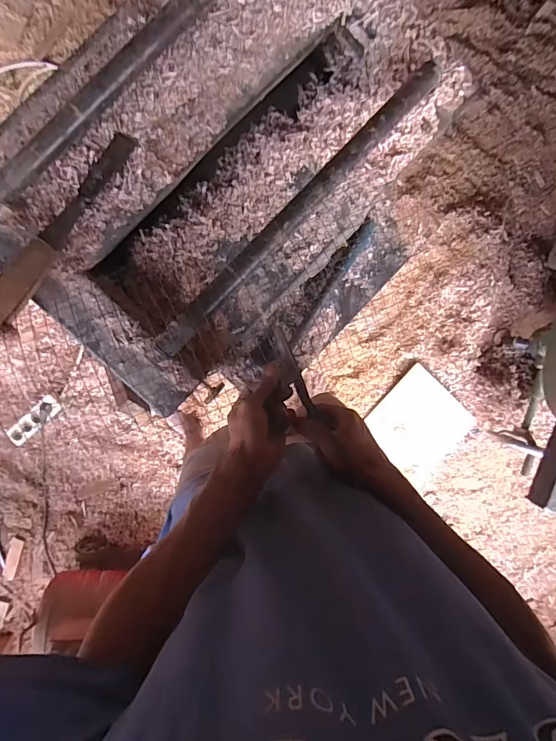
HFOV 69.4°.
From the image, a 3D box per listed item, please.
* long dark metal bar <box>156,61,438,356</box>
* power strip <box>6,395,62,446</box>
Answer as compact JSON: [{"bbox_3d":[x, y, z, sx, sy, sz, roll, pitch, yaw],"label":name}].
[{"bbox_3d":[0.027,-0.210,0.515,0.032,0.035,0.493,43,88,-10],"label":"long dark metal bar"},{"bbox_3d":[-0.763,0.157,1.260,0.203,0.044,0.067,-41,99,0],"label":"power strip"}]

